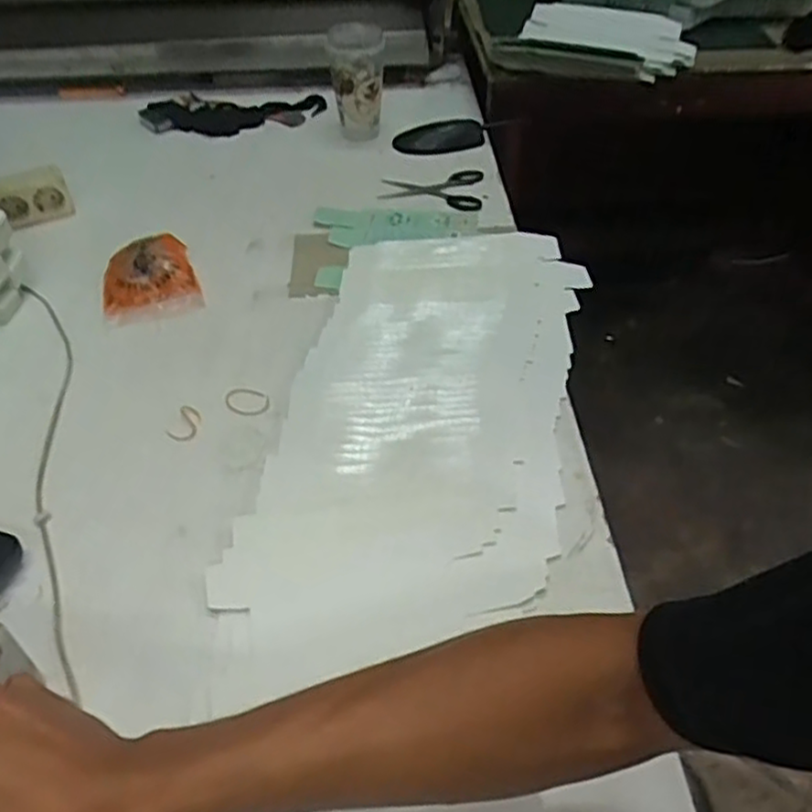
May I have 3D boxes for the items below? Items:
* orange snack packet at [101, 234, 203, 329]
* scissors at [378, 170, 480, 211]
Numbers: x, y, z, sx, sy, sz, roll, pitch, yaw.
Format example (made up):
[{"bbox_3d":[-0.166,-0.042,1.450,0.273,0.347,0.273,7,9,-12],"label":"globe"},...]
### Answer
[{"bbox_3d":[-0.300,-0.149,0.846,0.105,0.037,0.118,-15,47,-14],"label":"orange snack packet"},{"bbox_3d":[0.034,-0.299,0.990,0.138,0.010,0.092,4,45,4],"label":"scissors"}]

